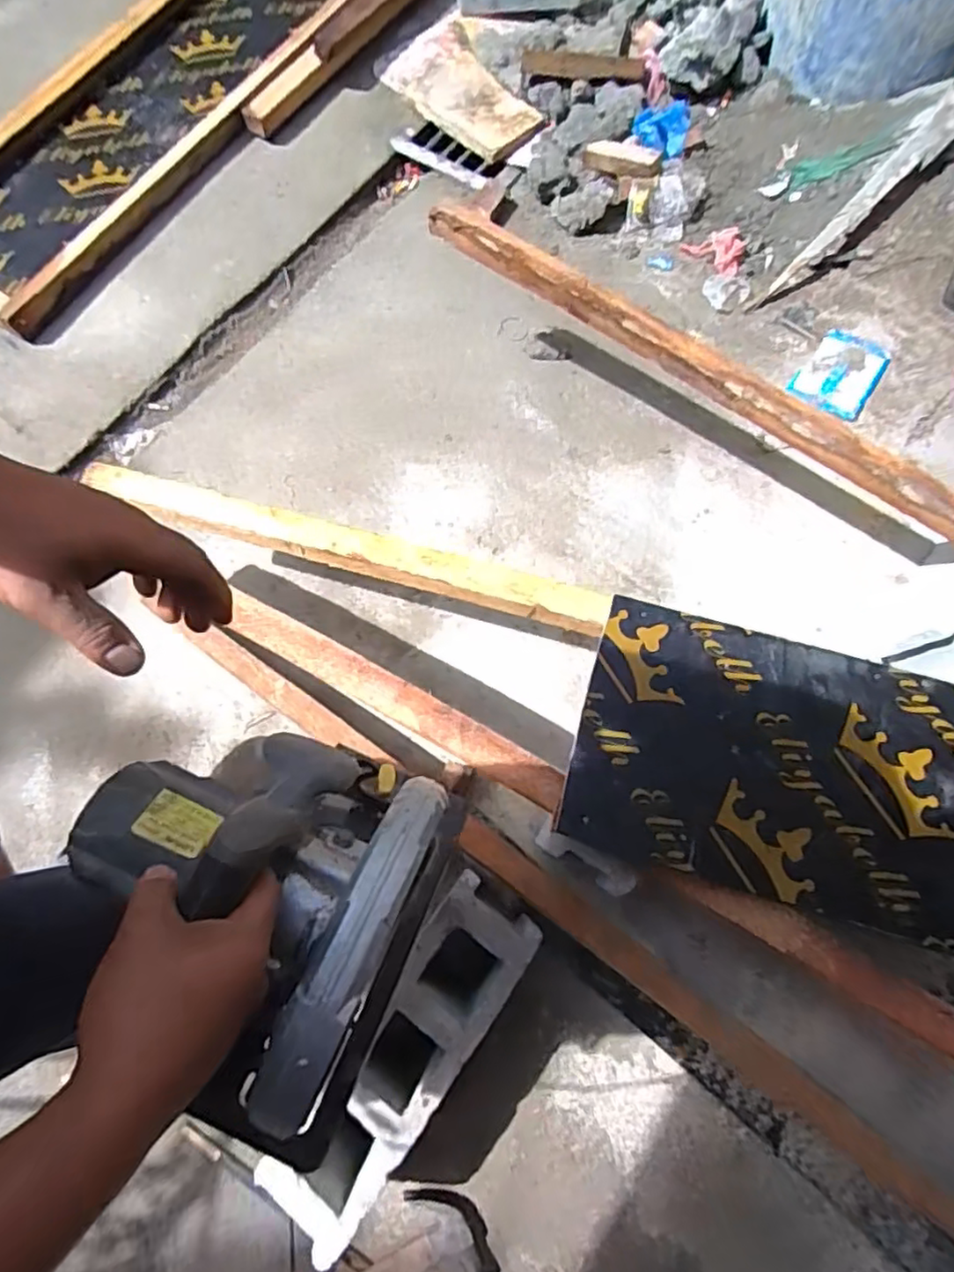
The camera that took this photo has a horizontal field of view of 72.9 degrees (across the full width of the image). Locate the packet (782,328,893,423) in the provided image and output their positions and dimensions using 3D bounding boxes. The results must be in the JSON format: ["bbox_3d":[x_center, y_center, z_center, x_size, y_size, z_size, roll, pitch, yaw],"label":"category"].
[{"bbox_3d":[0.668,-0.485,1.190,0.130,0.009,0.151,32,92,17],"label":"packet"}]

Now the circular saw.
[{"bbox_3d":[-0.158,0.174,0.448,0.229,0.197,0.215,21,74,7],"label":"circular saw"}]

